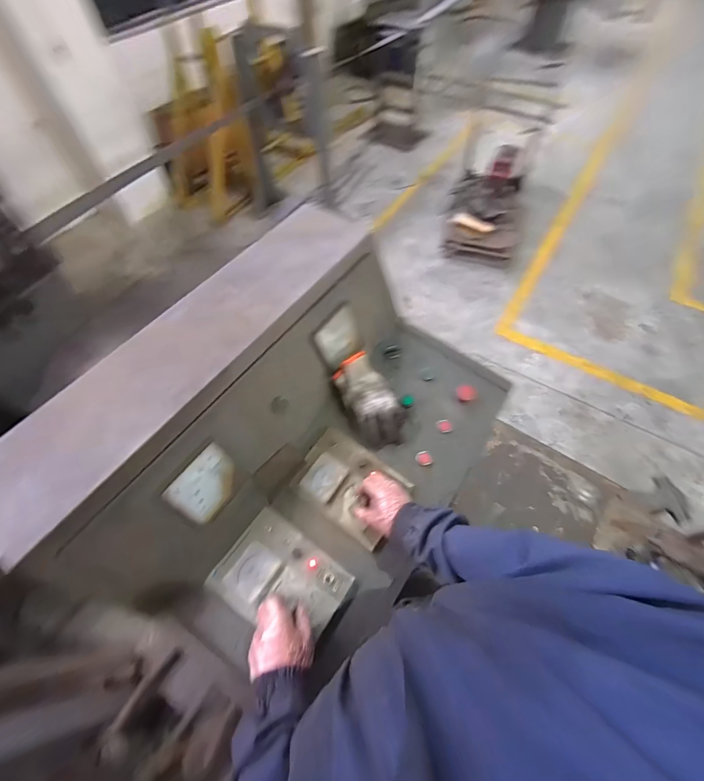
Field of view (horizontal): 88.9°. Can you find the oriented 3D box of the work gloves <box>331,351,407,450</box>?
[{"bbox_3d":[0.041,0.022,0.768,0.125,0.113,0.180,-21,61,-12],"label":"work gloves"}]

